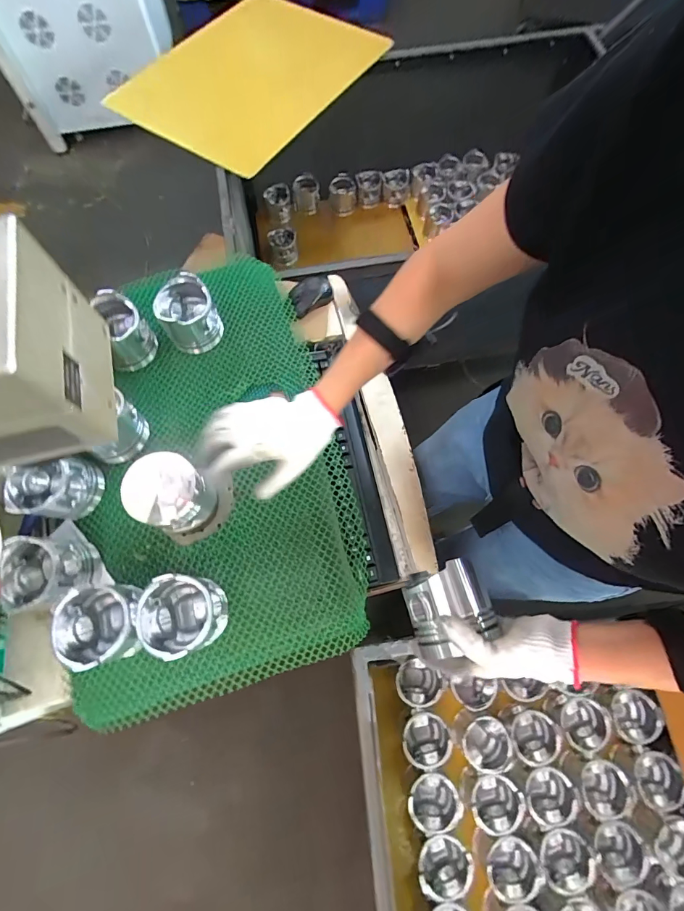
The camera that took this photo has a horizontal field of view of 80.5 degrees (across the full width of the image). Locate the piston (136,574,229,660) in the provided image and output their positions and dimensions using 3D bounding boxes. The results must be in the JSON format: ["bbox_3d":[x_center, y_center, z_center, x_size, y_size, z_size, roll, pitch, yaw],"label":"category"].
[{"bbox_3d":[-0.197,0.200,0.509,0.092,0.084,0.091,-13,70,-4],"label":"piston"}]

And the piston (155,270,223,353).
[{"bbox_3d":[-0.253,-0.231,0.673,0.088,0.087,0.089,0,70,0],"label":"piston"}]

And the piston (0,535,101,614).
[{"bbox_3d":[-0.392,0.158,0.537,0.101,0.078,0.091,-2,70,-1],"label":"piston"}]

